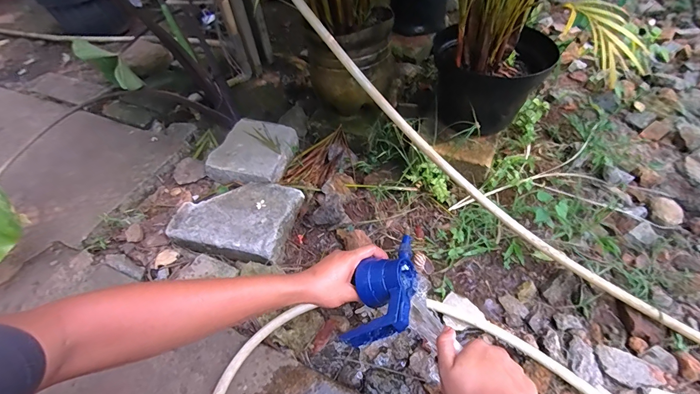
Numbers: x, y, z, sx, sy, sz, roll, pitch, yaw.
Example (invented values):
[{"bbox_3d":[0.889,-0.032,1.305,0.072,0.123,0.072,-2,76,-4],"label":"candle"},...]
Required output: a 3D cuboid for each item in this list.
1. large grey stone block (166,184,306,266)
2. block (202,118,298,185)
[{"bbox_3d":[-0.271,0.053,0.804,0.269,0.066,0.189,8,51,13],"label":"large grey stone block"},{"bbox_3d":[-0.275,-0.127,0.951,0.198,0.064,0.223,9,51,14],"label":"block"}]

